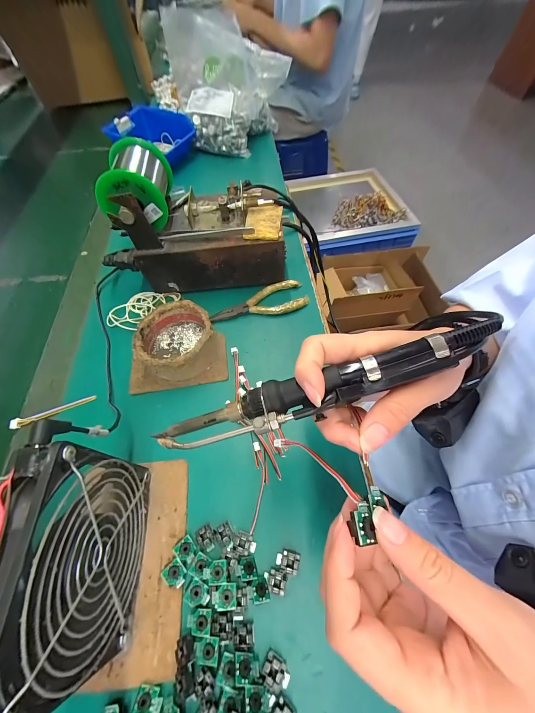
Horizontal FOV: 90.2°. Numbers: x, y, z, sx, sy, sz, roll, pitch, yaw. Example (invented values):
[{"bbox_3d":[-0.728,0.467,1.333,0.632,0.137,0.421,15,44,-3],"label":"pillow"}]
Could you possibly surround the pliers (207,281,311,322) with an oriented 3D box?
[{"bbox_3d":[-0.012,-0.069,0.346,0.122,0.010,0.046,-12,60,-5],"label":"pliers"}]

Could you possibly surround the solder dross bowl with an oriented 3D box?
[{"bbox_3d":[-0.101,-0.018,0.302,0.079,0.041,0.079,-1,60,1],"label":"solder dross bowl"}]

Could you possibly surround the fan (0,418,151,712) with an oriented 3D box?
[{"bbox_3d":[-0.116,0.121,0.172,0.024,0.127,0.129,-3,60,0],"label":"fan"}]

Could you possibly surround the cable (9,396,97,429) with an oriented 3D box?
[{"bbox_3d":[-0.230,0.059,0.287,0.084,0.007,0.012,-18,61,-9],"label":"cable"}]

